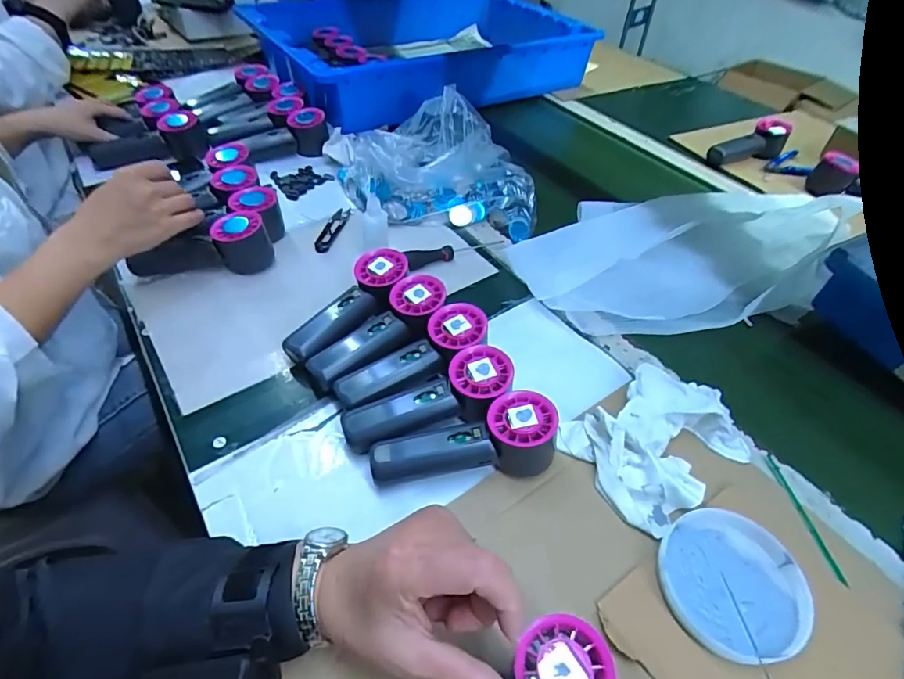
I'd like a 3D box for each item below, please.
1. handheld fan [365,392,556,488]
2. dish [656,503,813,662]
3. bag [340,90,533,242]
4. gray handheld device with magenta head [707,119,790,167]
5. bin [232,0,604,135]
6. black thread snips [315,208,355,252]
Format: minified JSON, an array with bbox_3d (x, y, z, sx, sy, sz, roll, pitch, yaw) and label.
[{"bbox_3d":[0.010,0.084,0.405,0.150,0.055,0.052,-3,48,-5],"label":"handheld fan"},{"bbox_3d":[0.204,0.179,0.354,0.100,0.021,0.097,1,48,-2],"label":"dish"},{"bbox_3d":[-0.022,-0.252,0.683,0.283,0.098,0.200,3,48,0],"label":"bag"},{"bbox_3d":[0.530,-0.339,0.857,0.156,0.068,0.060,-26,54,-24],"label":"gray handheld device with magenta head"},{"bbox_3d":[-0.053,-0.625,0.998,0.651,0.098,0.446,-26,54,-24],"label":"bin"},{"bbox_3d":[-0.156,-0.147,0.634,0.023,0.008,0.096,9,48,6],"label":"black thread snips"}]

